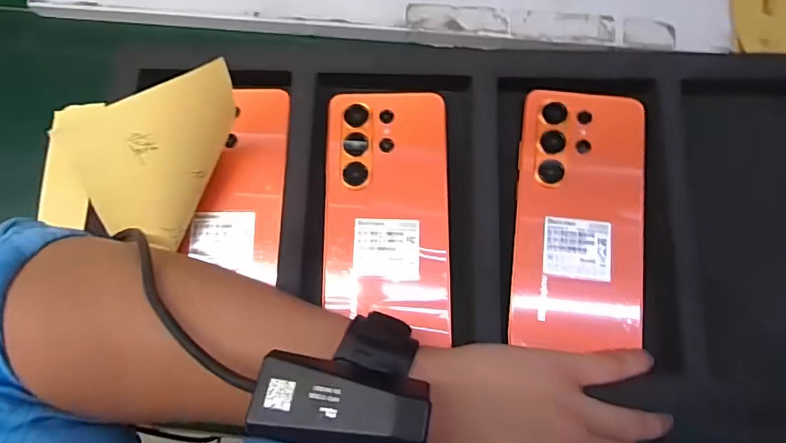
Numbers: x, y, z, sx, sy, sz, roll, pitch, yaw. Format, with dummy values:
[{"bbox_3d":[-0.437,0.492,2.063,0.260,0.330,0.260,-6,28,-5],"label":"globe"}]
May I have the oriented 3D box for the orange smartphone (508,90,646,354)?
[{"bbox_3d":[0.116,-0.004,0.302,0.076,0.006,0.158,7,77,3],"label":"orange smartphone"}]

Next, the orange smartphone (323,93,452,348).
[{"bbox_3d":[-0.004,-0.008,0.306,0.076,0.006,0.155,0,77,2],"label":"orange smartphone"}]

